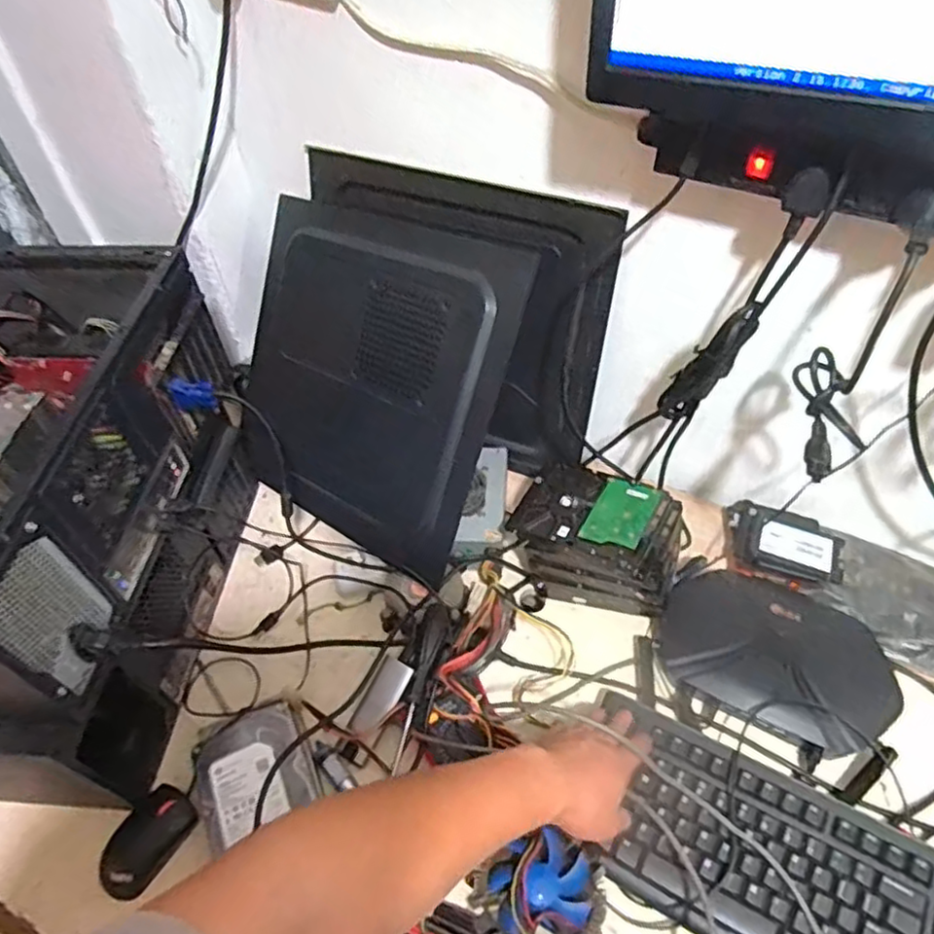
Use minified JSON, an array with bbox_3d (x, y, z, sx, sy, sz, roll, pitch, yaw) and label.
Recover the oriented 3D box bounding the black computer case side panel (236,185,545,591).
[{"bbox_3d":[-0.129,-0.103,0.791,0.391,0.364,0.020,24,16,30],"label":"black computer case side panel"}]

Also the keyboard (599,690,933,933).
[{"bbox_3d":[0.311,0.356,0.547,0.403,0.023,0.155,20,55,23],"label":"keyboard"}]

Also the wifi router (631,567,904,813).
[{"bbox_3d":[0.322,0.208,0.710,0.240,0.042,0.180,25,57,22],"label":"wifi router"}]

